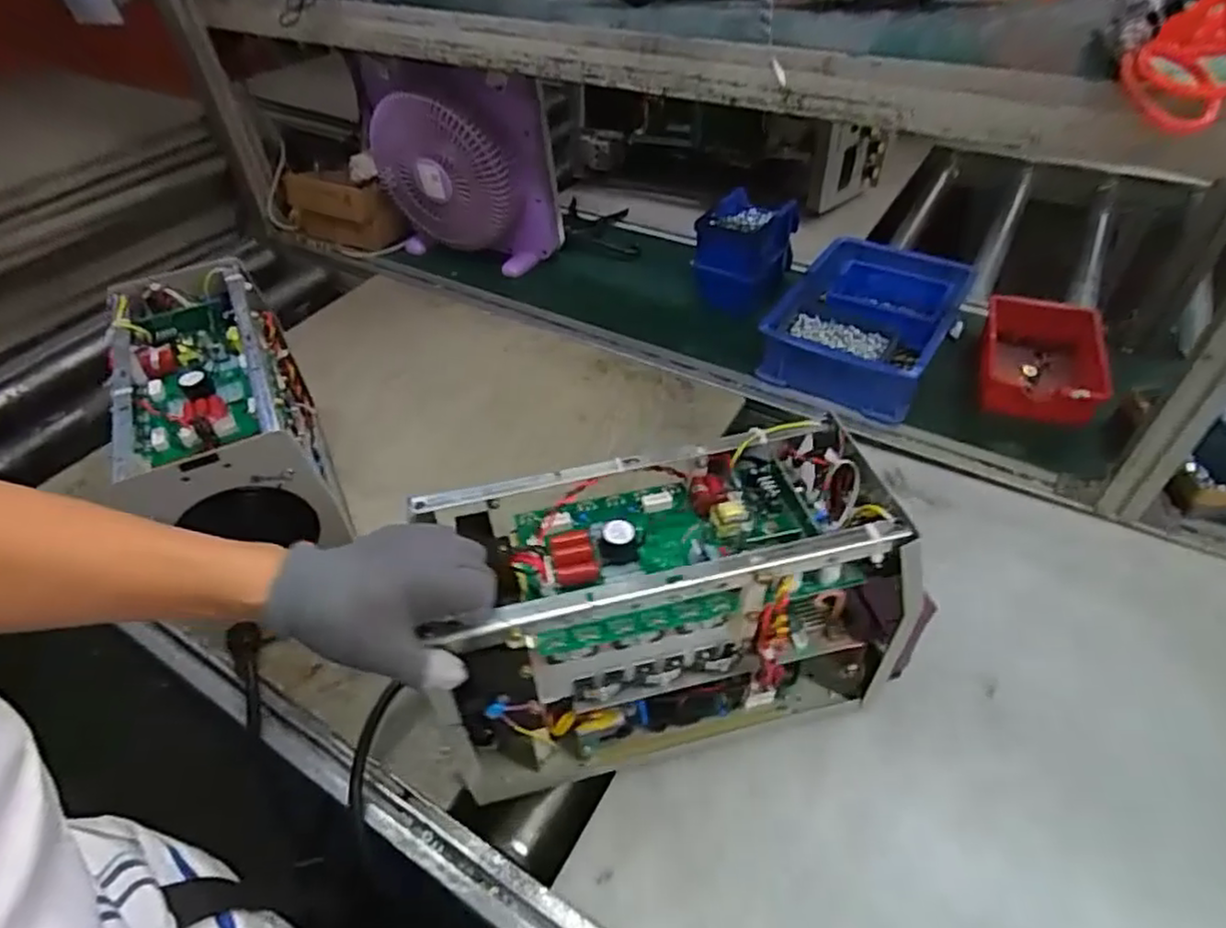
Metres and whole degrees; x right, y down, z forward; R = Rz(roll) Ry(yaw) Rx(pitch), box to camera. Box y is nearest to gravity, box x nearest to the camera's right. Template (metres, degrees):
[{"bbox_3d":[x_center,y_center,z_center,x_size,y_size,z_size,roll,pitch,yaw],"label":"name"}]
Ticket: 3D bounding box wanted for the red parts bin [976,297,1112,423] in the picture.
[{"bbox_3d":[0.567,-0.141,0.906,0.151,0.067,0.245,17,50,19],"label":"red parts bin"}]

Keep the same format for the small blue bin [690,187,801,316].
[{"bbox_3d":[0.204,-0.328,1.070,0.118,0.133,0.170,20,51,22],"label":"small blue bin"}]

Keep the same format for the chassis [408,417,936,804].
[{"bbox_3d":[0.048,0.119,0.543,0.336,0.232,0.128,-9,43,-7],"label":"chassis"}]

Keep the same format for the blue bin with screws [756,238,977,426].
[{"bbox_3d":[0.367,-0.205,0.974,0.213,0.092,0.322,23,52,24],"label":"blue bin with screws"}]

